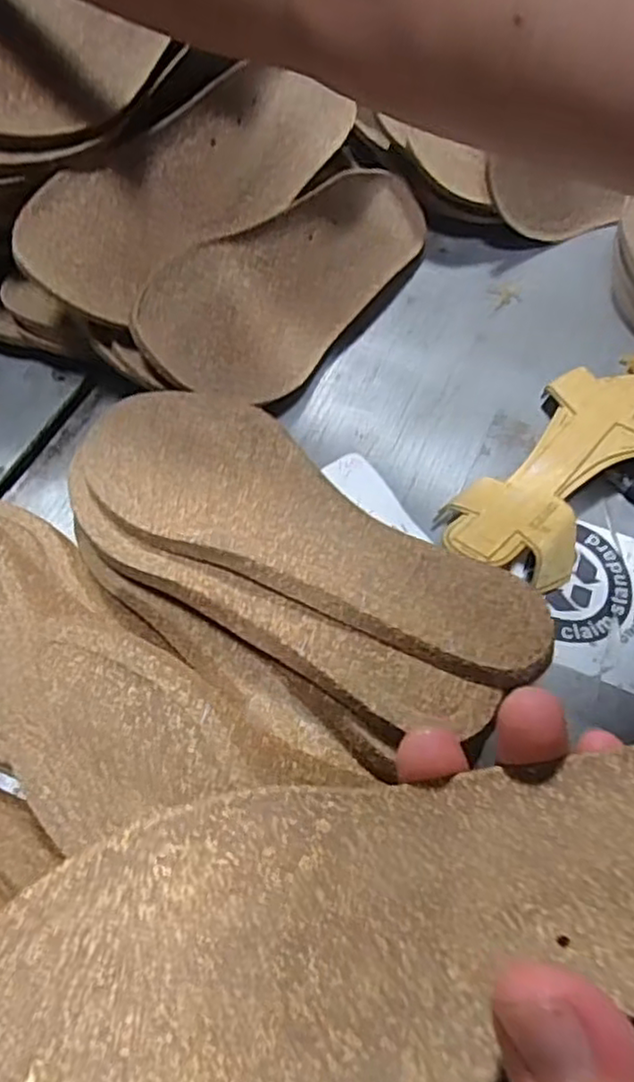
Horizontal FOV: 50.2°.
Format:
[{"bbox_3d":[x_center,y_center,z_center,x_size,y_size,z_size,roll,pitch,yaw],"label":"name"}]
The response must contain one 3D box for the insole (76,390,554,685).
[{"bbox_3d":[-0.009,-0.009,0.287,0.219,0.023,0.077,26,63,12],"label":"insole"}]

